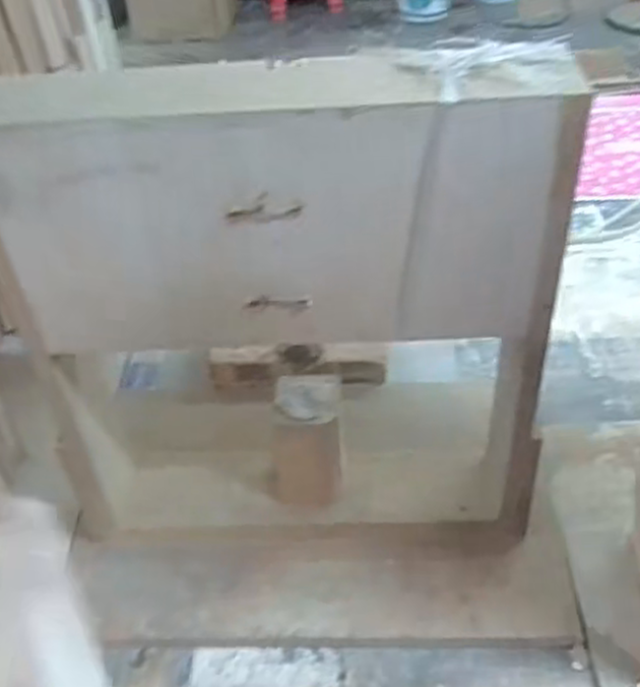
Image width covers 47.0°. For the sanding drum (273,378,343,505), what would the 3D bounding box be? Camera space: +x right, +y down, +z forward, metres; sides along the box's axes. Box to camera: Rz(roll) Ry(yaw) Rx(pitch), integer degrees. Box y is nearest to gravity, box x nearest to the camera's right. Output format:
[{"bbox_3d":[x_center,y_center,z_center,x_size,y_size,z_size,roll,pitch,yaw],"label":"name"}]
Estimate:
[{"bbox_3d":[-0.012,0.100,0.690,0.066,0.141,0.054,-3,41,2],"label":"sanding drum"}]

